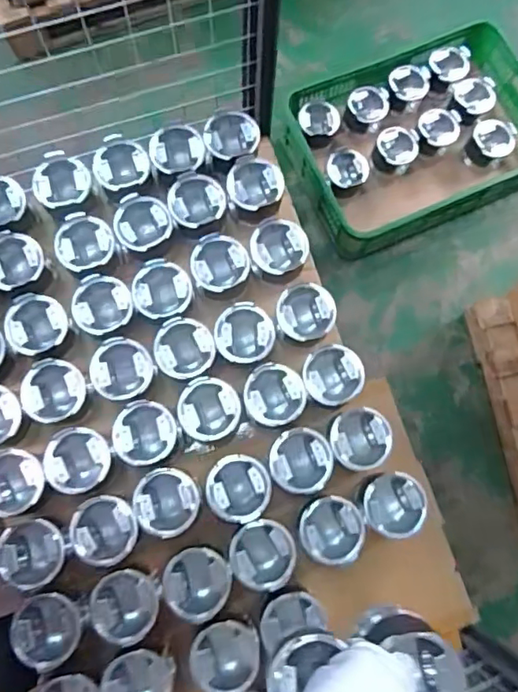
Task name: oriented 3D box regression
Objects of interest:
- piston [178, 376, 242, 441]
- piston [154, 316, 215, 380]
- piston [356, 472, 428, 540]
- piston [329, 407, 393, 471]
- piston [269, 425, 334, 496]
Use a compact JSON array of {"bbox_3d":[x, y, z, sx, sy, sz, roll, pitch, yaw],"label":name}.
[{"bbox_3d":[-0.080,0.103,0.885,0.094,0.062,0.096,0,77,-1],"label":"piston"},{"bbox_3d":[-0.122,0.009,0.909,0.090,0.073,0.093,0,77,-1],"label":"piston"},{"bbox_3d":[0.212,0.254,0.876,0.097,0.074,0.094,0,77,-1],"label":"piston"},{"bbox_3d":[0.163,0.153,0.894,0.094,0.065,0.096,0,77,-1],"label":"piston"},{"bbox_3d":[0.067,0.185,0.881,0.097,0.084,0.096,0,77,-1],"label":"piston"}]

